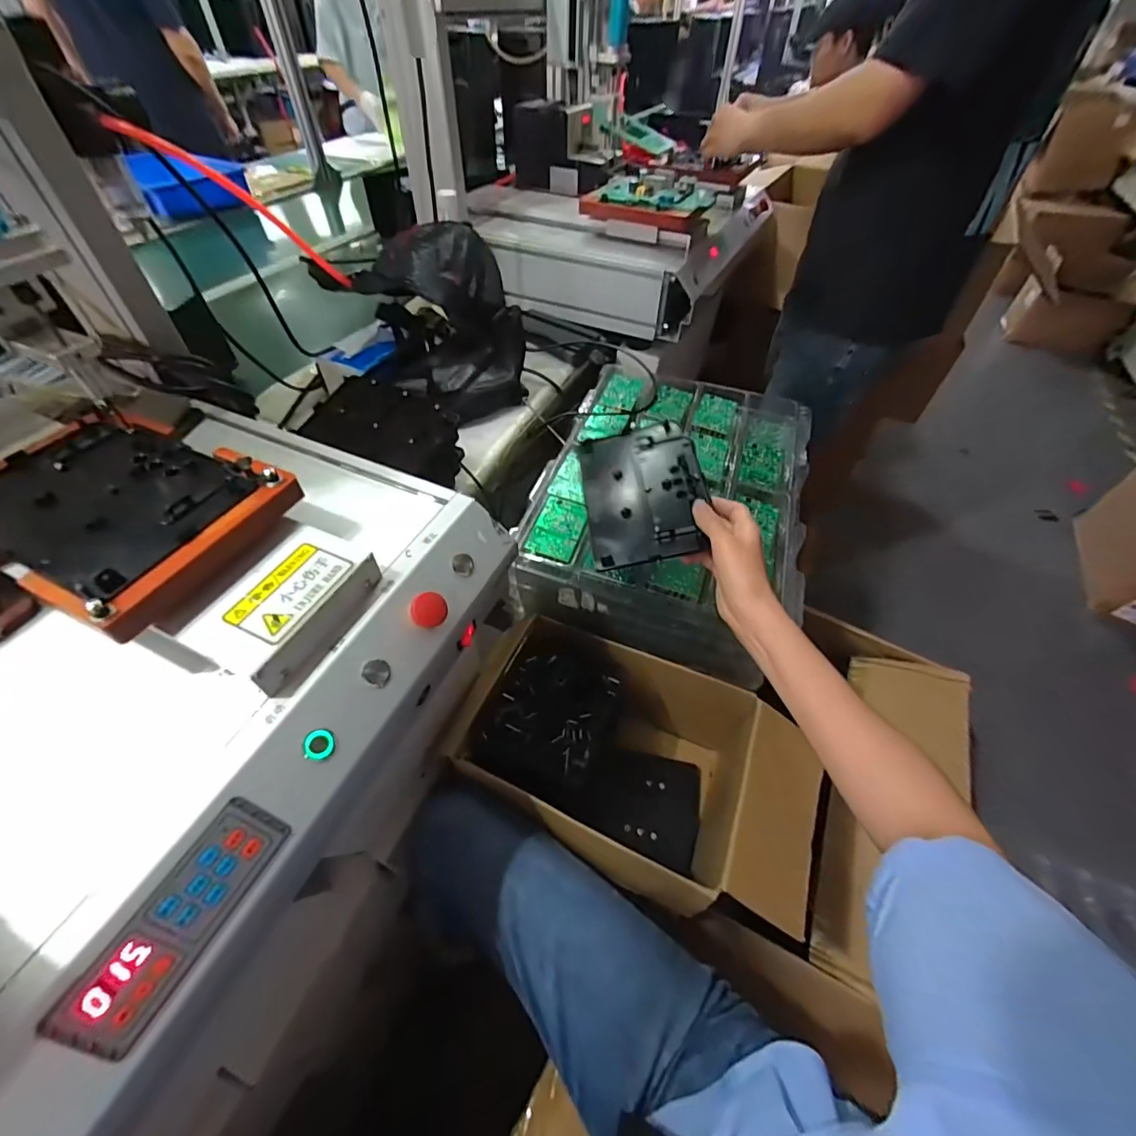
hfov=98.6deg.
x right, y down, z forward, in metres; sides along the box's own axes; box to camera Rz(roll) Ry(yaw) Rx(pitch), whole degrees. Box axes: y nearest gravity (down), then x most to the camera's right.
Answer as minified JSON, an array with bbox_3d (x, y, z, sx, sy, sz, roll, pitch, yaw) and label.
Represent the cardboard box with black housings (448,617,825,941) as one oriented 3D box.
[{"bbox_3d":[0.054,0.258,0.663,0.343,0.209,0.249,23,53,16],"label":"cardboard box with black housings"}]

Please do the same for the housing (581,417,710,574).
[{"bbox_3d":[0.087,-0.089,0.562,0.135,0.015,0.184,-12,61,11],"label":"housing"}]

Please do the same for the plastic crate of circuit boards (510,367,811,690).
[{"bbox_3d":[0.161,-0.106,0.767,0.362,0.137,0.484,15,51,10],"label":"plastic crate of circuit boards"}]

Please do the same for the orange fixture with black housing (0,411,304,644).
[{"bbox_3d":[-0.343,-0.044,0.377,0.227,0.042,0.166,22,53,15],"label":"orange fixture with black housing"}]

